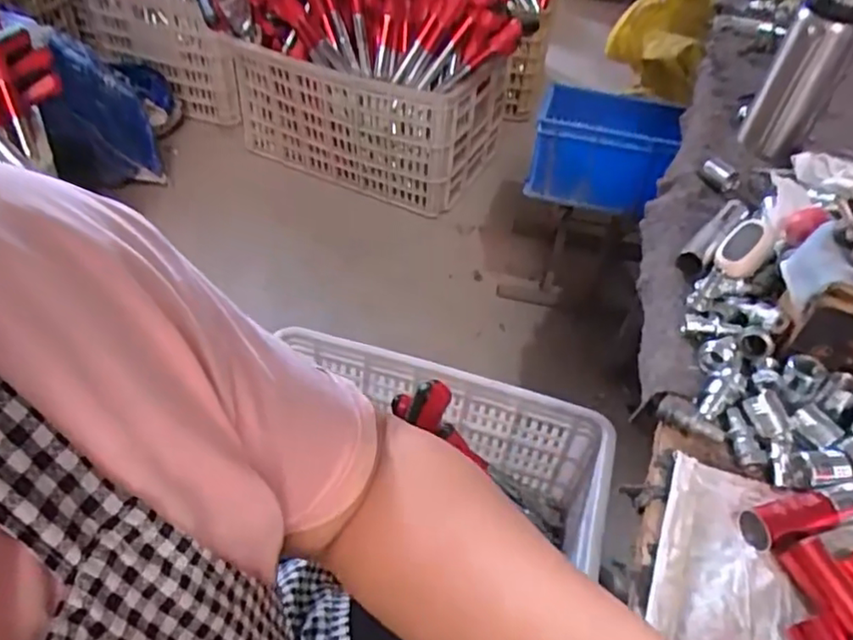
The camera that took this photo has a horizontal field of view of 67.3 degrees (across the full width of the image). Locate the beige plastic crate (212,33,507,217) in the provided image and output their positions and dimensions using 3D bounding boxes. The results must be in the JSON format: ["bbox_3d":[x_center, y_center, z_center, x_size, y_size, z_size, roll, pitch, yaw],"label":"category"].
[{"bbox_3d":[-0.166,-0.601,1.788,0.692,0.343,0.404,22,48,15],"label":"beige plastic crate"}]

